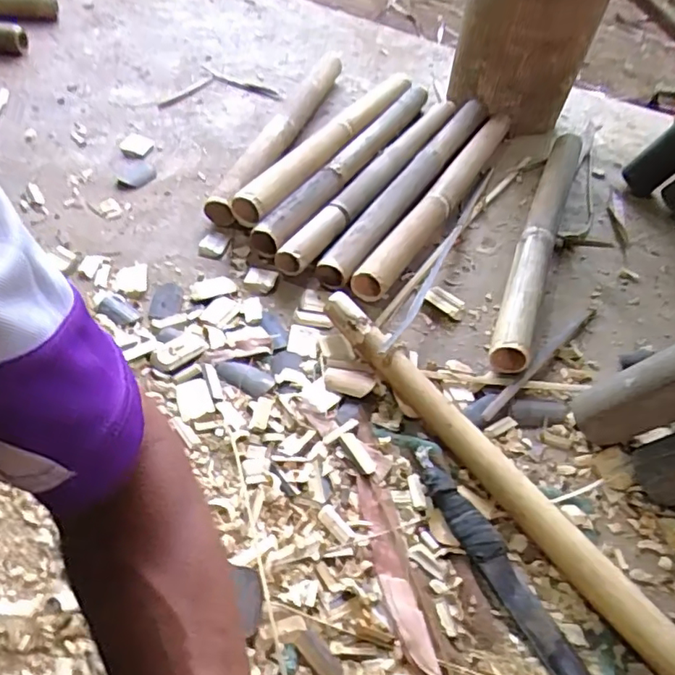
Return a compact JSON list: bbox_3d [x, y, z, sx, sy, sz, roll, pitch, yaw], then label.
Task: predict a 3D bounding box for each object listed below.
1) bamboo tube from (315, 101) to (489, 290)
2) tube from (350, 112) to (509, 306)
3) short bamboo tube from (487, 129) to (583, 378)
[{"bbox_3d":[0.135,-0.278,0.999,0.062,0.060,0.606,25,50,17],"label":"bamboo tube"},{"bbox_3d":[0.189,-0.250,0.988,0.049,0.048,0.606,25,50,17],"label":"tube"},{"bbox_3d":[0.332,-0.175,0.920,0.055,0.064,0.621,19,48,12],"label":"short bamboo tube"}]

